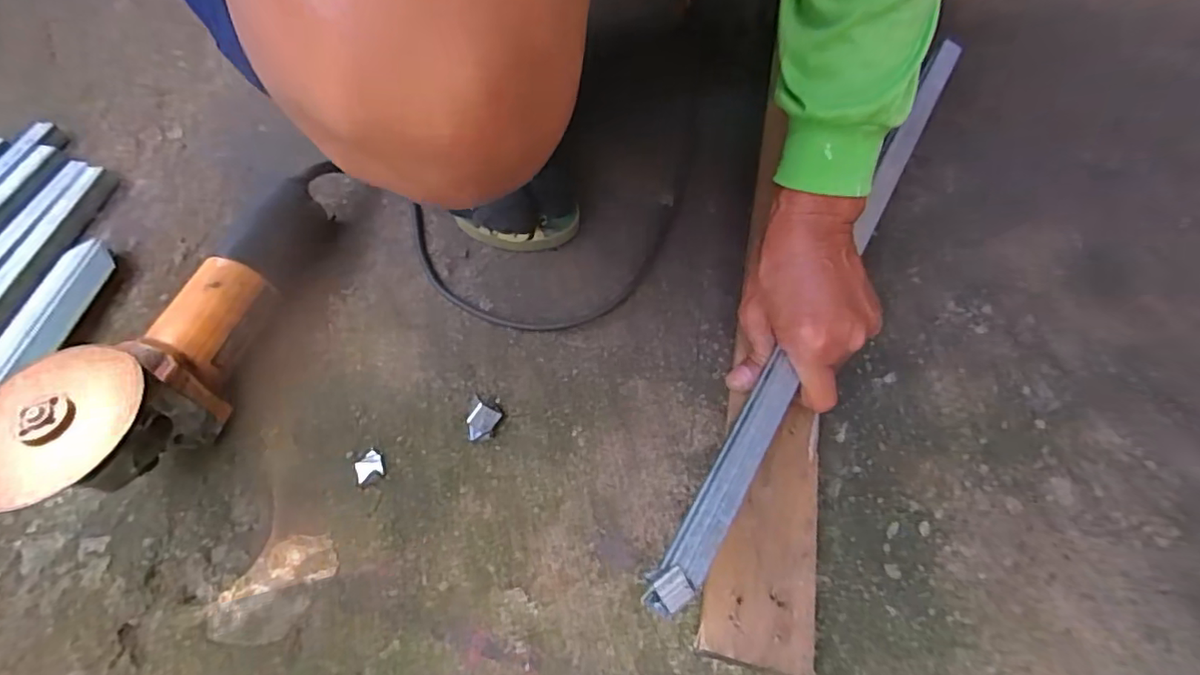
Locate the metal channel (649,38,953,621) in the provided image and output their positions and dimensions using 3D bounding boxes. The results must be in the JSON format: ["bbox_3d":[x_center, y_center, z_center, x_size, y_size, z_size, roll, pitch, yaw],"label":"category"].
[{"bbox_3d":[0.186,-0.069,0.425,0.022,0.017,0.583,28,61,18],"label":"metal channel"}]

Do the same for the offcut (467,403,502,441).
[{"bbox_3d":[-0.084,0.061,0.405,0.018,0.021,0.022,17,61,13],"label":"offcut"}]

